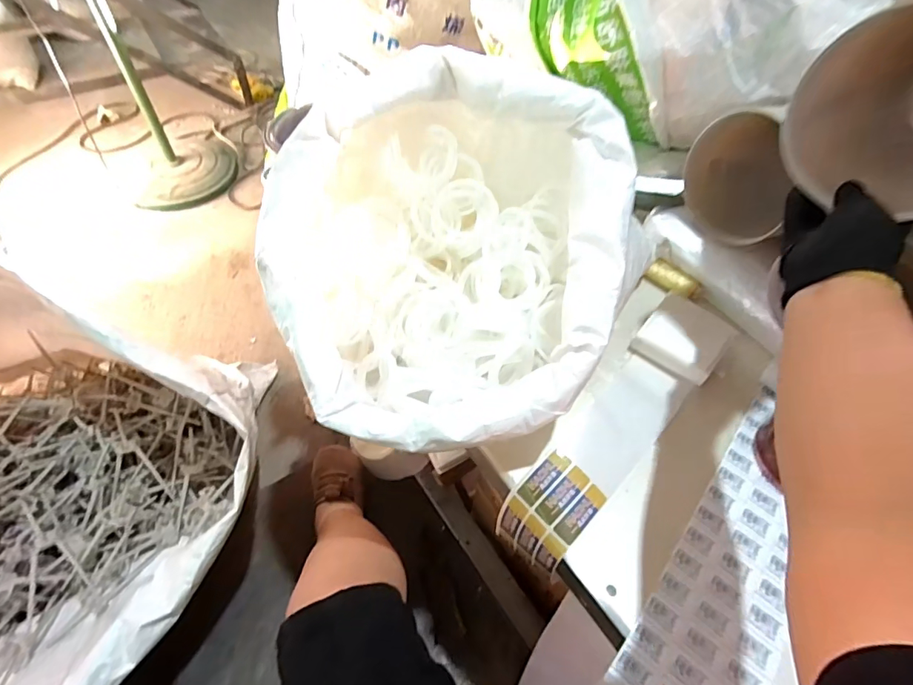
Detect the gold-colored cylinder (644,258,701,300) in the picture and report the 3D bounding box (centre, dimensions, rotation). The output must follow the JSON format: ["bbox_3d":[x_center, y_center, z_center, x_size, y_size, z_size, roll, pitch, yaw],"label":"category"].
[{"bbox_3d":[0.293,-0.084,0.646,0.069,0.022,0.029,40,61,23],"label":"gold-colored cylinder"}]

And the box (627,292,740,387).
[{"bbox_3d":[0.278,-0.006,0.581,0.090,0.030,0.095,36,59,21],"label":"box"}]

